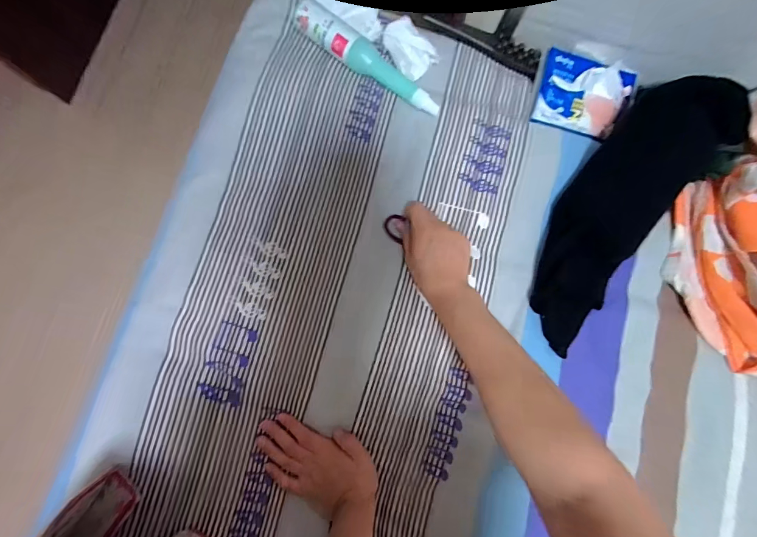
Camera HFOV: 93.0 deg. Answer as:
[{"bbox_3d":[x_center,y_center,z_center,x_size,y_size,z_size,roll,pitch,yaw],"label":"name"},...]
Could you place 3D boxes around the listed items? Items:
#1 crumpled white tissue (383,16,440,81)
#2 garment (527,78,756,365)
[{"bbox_3d":[0.039,-0.298,0.483,0.062,0.019,0.084,-38,87,-6],"label":"crumpled white tissue"},{"bbox_3d":[0.303,-0.078,0.442,0.125,0.048,0.384,38,83,1],"label":"garment"}]

